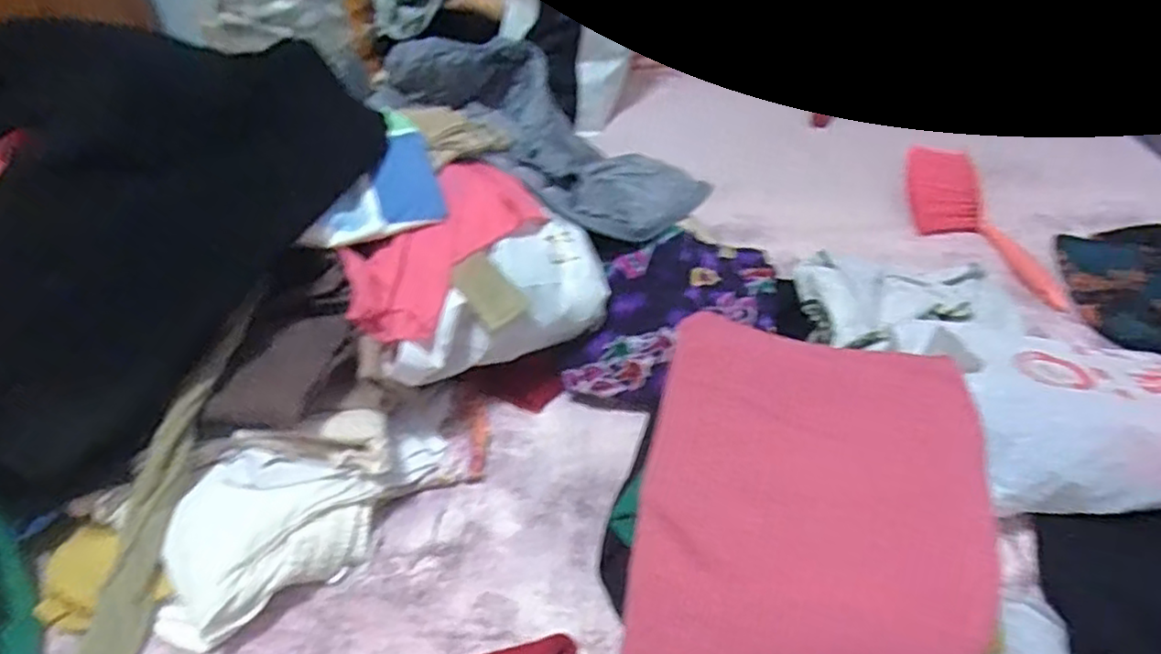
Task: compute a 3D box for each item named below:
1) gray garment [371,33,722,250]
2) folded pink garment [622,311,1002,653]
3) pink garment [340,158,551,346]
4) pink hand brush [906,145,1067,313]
[{"bbox_3d":[-0.048,-0.265,0.934,0.283,0.171,0.433,-32,48,-29],"label":"gray garment"},{"bbox_3d":[0.171,0.131,0.504,0.241,0.025,0.285,10,62,14],"label":"folded pink garment"},{"bbox_3d":[-0.151,-0.084,0.717,0.123,0.056,0.245,24,48,29],"label":"pink garment"},{"bbox_3d":[0.571,-0.165,1.001,0.131,0.040,0.382,-1,41,4],"label":"pink hand brush"}]

